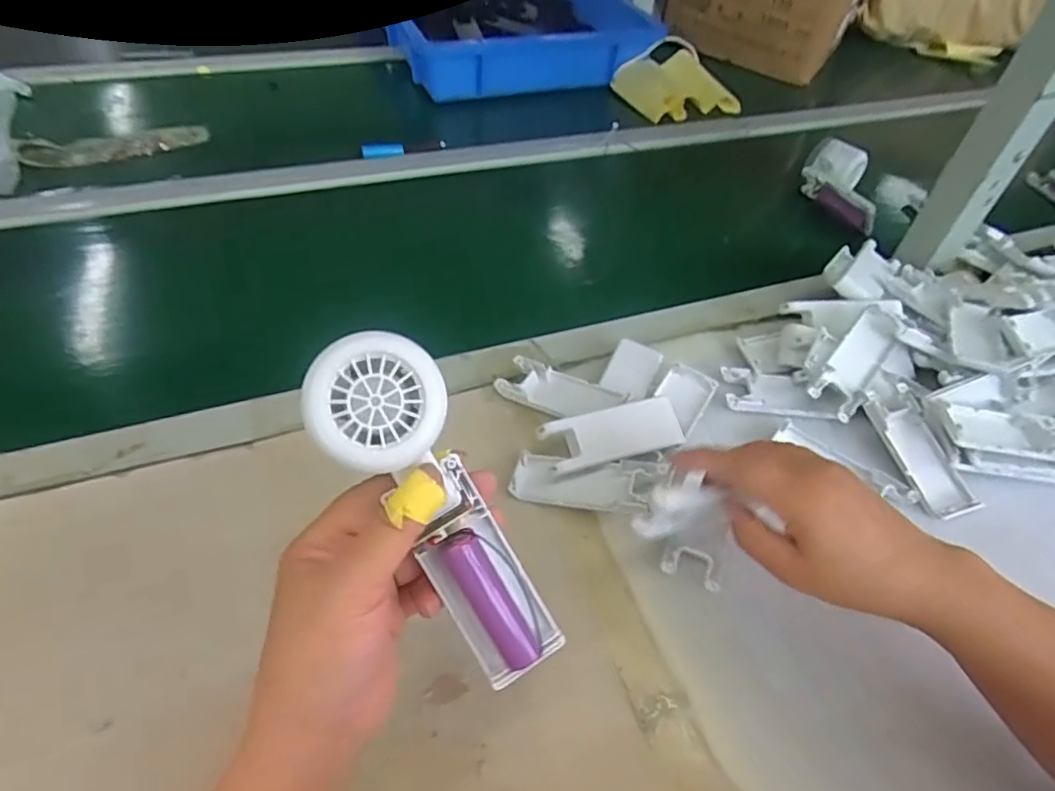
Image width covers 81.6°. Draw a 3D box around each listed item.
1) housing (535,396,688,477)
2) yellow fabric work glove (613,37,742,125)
[{"bbox_3d":[0.062,0.027,0.448,0.103,0.018,0.041,-12,52,-15],"label":"housing"},{"bbox_3d":[0.220,-0.455,0.899,0.146,0.062,0.140,-26,55,-26],"label":"yellow fabric work glove"}]

